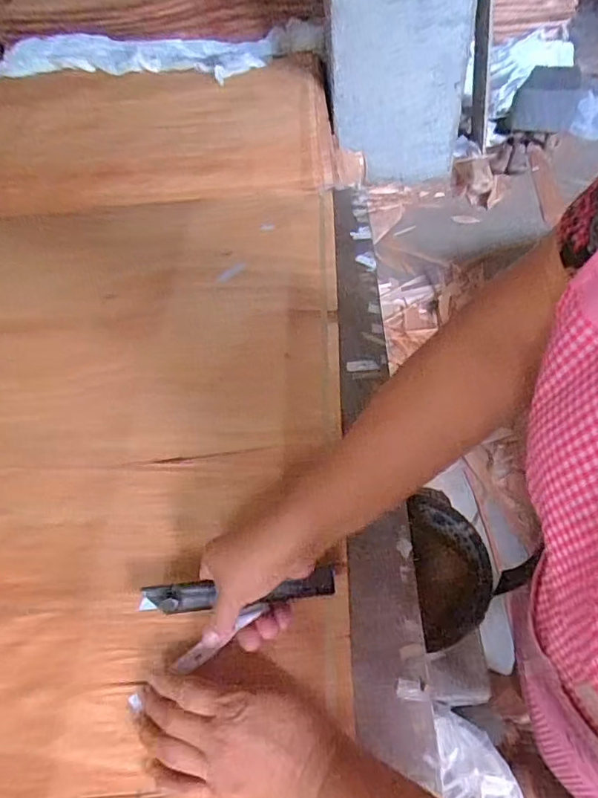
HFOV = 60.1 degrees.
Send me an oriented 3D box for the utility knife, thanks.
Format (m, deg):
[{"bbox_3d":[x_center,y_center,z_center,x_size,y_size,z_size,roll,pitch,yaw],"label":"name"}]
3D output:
[{"bbox_3d":[-0.046,0.151,0.412,0.152,0.014,0.025,-2,52,-9],"label":"utility knife"}]

